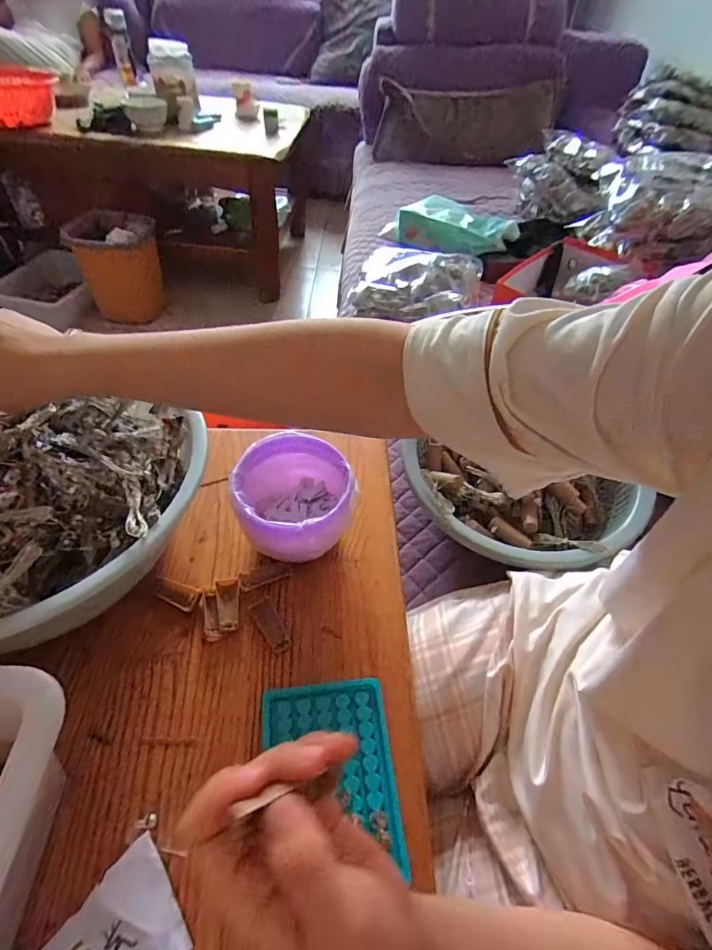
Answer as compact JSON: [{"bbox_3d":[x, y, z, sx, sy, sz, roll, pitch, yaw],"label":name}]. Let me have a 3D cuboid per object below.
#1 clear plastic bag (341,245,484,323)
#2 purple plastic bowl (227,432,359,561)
[{"bbox_3d":[0.123,-0.401,0.968,0.267,0.072,0.228,11,48,6],"label":"clear plastic bag"},{"bbox_3d":[-0.058,0.027,0.450,0.105,0.074,0.112,2,48,-2],"label":"purple plastic bowl"}]

